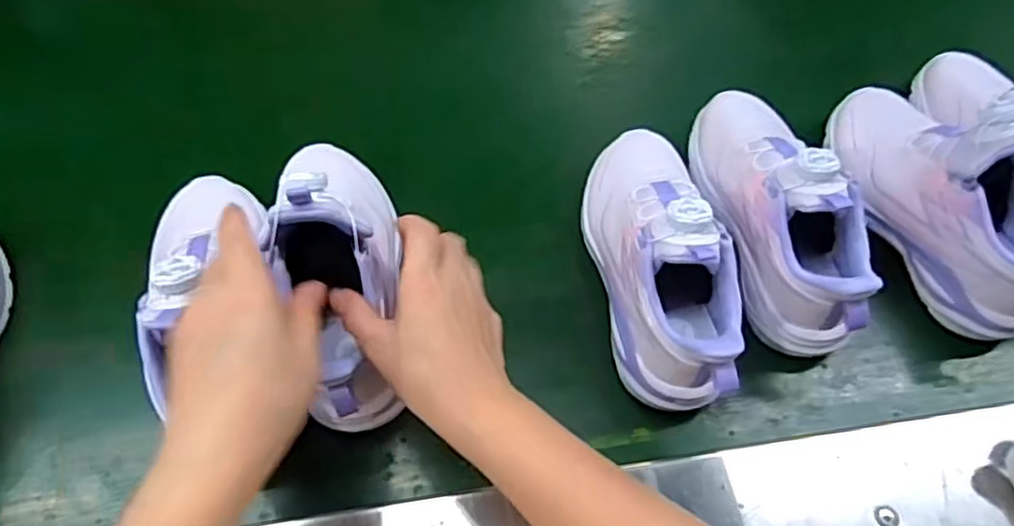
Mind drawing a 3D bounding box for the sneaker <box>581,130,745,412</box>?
[{"bbox_3d":[0.106,-0.012,0.496,0.082,0.113,0.223,-3,62,-3],"label":"sneaker"}]

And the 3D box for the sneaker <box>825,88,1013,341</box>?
[{"bbox_3d":[0.330,-0.059,0.512,0.088,0.130,0.219,-16,63,-10],"label":"sneaker"}]

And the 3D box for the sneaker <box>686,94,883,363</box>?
[{"bbox_3d":[0.200,-0.049,0.505,0.076,0.100,0.225,-9,62,-6],"label":"sneaker"}]

